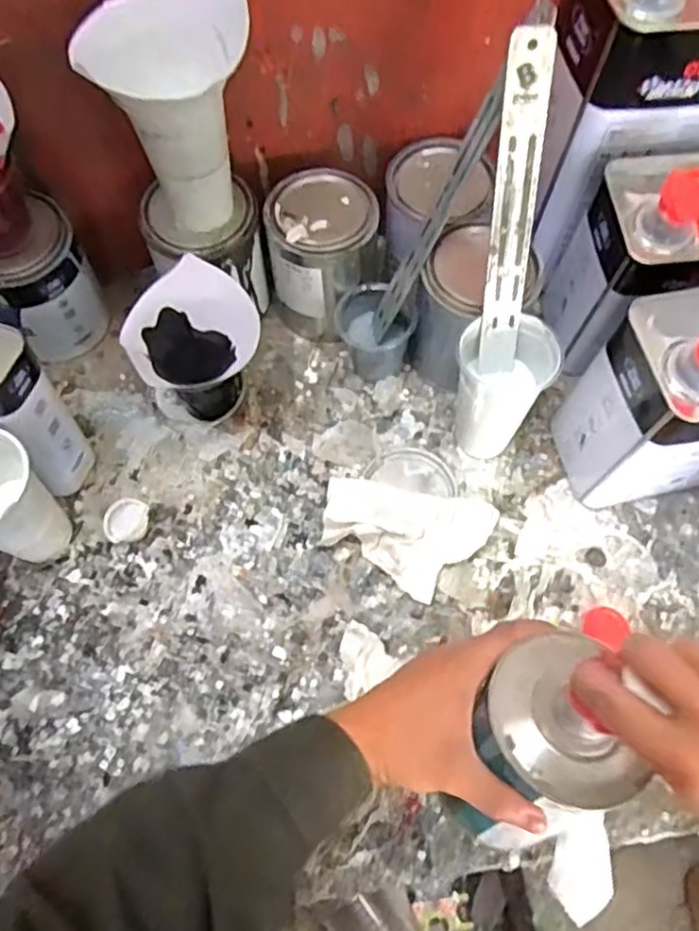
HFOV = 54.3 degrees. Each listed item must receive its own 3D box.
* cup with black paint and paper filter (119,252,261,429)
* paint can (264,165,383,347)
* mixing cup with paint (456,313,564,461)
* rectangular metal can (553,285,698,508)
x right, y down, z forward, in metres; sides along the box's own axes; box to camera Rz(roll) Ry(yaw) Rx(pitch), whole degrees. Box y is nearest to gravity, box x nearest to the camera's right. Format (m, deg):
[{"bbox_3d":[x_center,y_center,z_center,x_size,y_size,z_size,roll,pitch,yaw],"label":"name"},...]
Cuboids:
[{"bbox_3d":[-0.139,-0.104,0.641,0.113,0.121,0.103,0,67,-1],"label":"cup with black paint and paper filter"},{"bbox_3d":[-0.028,-0.204,0.681,0.110,0.146,0.117,9,65,3],"label":"paint can"},{"bbox_3d":[0.136,-0.071,0.627,0.079,0.129,0.080,-42,73,-18],"label":"mixing cup with paint"},{"bbox_3d":[0.296,-0.060,0.576,0.172,0.213,0.108,-12,66,-7],"label":"rectangular metal can"}]

